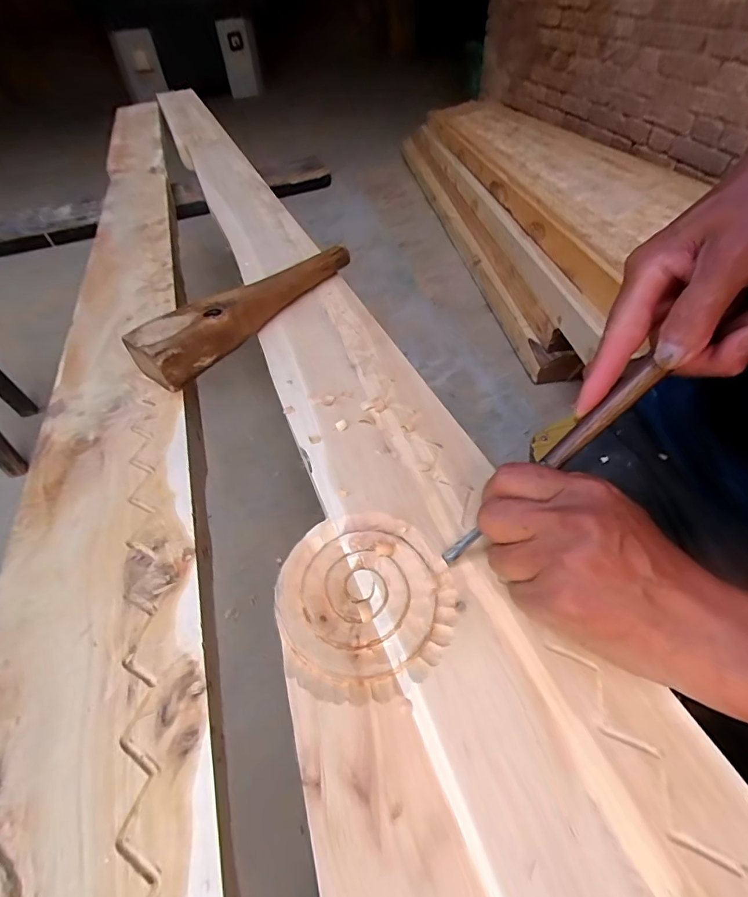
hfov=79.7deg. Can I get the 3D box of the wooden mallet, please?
[{"bbox_3d":[-0.125,-0.155,0.487,0.053,0.045,0.271,33,59,30],"label":"wooden mallet"}]

